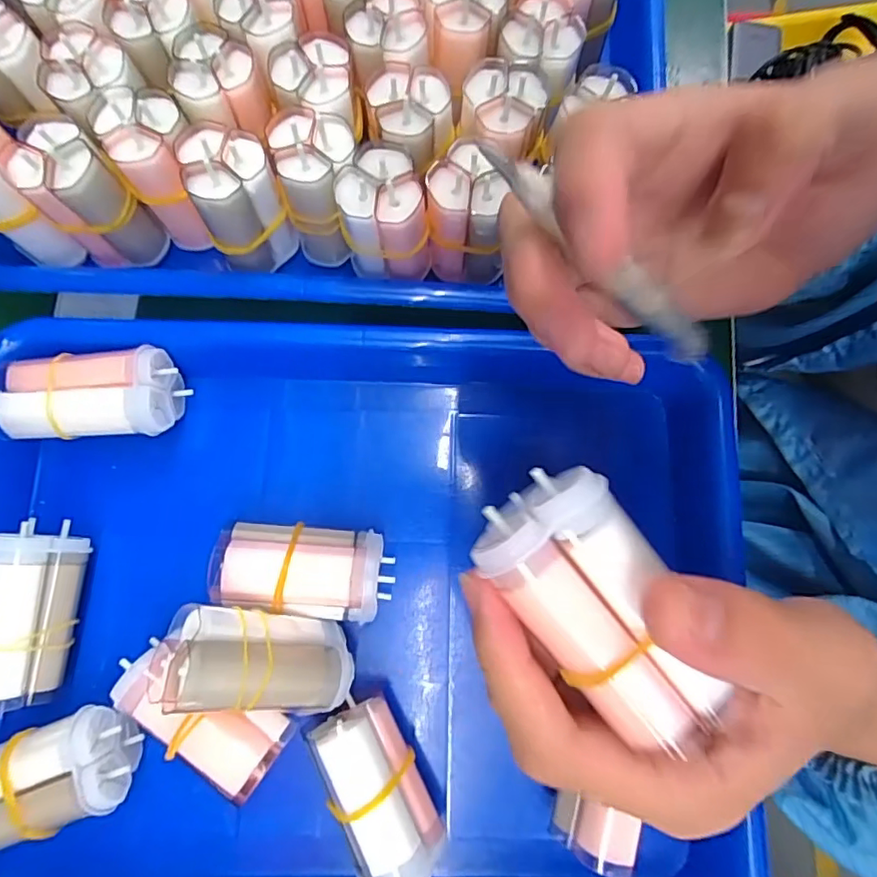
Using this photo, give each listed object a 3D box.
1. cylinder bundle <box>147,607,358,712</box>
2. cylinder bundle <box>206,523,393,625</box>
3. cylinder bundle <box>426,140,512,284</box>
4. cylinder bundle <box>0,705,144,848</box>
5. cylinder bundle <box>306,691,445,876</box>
[{"bbox_3d":[-0.068,0.083,0.209,0.069,0.037,0.034,18,78,-33],"label":"cylinder bundle"},{"bbox_3d":[-0.055,0.054,0.227,0.070,0.039,0.034,7,80,0],"label":"cylinder bundle"},{"bbox_3d":[0.011,-0.096,0.238,0.032,0.062,0.035,-5,80,-2],"label":"cylinder bundle"},{"bbox_3d":[-0.154,0.130,0.205,0.072,0.024,0.036,-20,81,-4],"label":"cylinder bundle"},{"bbox_3d":[-0.022,0.136,0.212,0.030,0.036,0.064,-27,82,-6],"label":"cylinder bundle"}]

